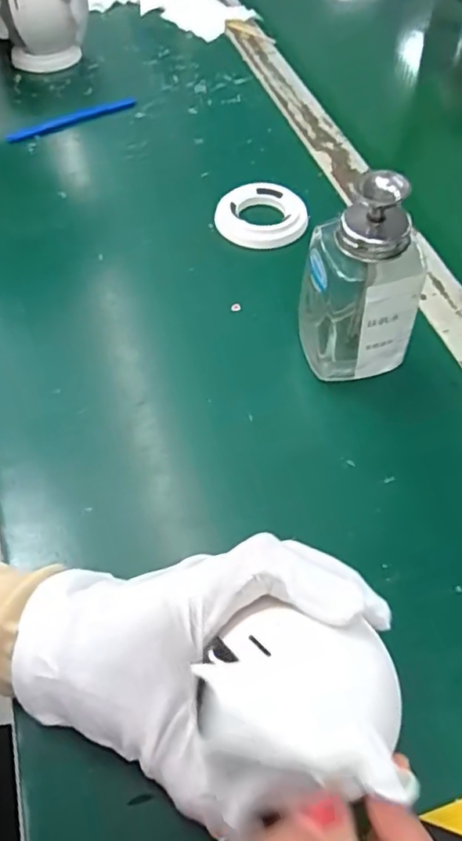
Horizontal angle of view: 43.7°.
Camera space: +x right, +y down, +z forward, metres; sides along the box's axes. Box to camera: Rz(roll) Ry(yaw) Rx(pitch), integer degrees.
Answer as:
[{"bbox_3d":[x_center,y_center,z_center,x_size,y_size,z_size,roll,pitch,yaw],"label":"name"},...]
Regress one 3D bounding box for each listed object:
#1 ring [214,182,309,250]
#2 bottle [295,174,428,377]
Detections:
[{"bbox_3d":[0.024,-0.165,0.461,0.070,0.012,0.070,0,54,0],"label":"ring"},{"bbox_3d":[0.074,-0.080,0.338,0.058,0.120,0.058,-10,55,-8],"label":"bottle"}]

